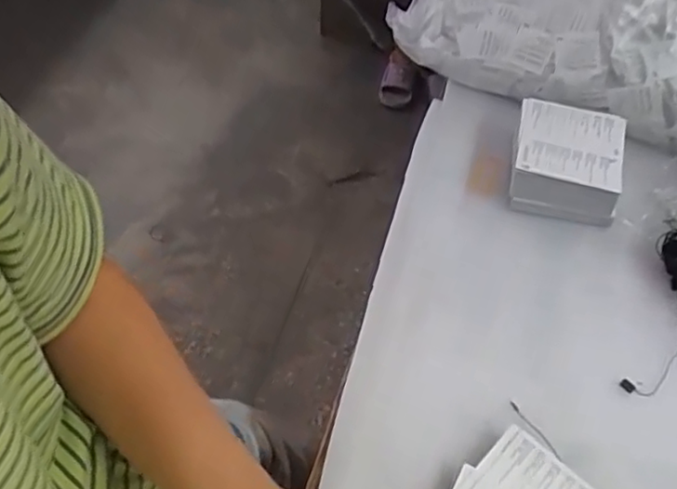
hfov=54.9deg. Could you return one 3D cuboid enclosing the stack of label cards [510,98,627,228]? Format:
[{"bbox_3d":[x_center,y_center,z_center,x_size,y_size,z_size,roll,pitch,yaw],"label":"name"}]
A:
[{"bbox_3d":[0.206,-0.077,0.592,0.094,0.053,0.104,13,53,10],"label":"stack of label cards"}]

